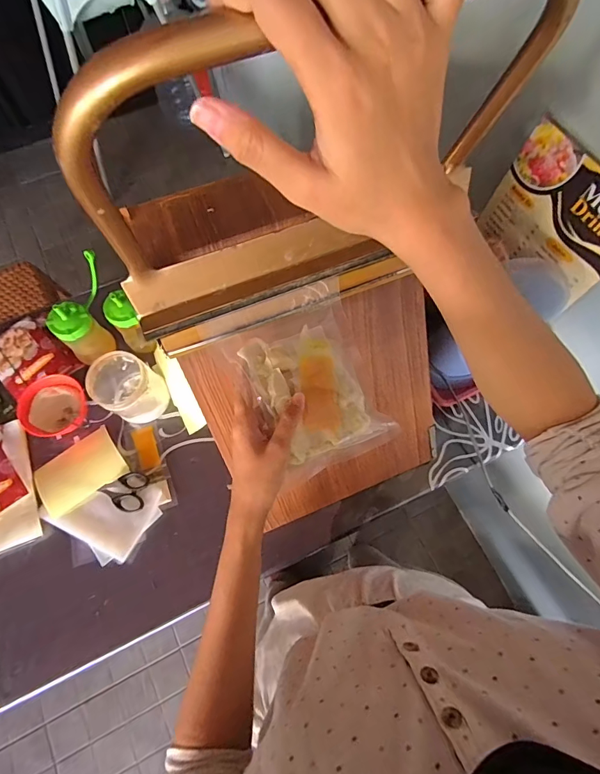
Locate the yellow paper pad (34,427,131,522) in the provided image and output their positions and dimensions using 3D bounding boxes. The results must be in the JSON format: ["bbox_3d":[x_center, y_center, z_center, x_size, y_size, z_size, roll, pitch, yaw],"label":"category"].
[{"bbox_3d":[-0.354,0.135,0.657,0.129,0.014,0.095,-34,73,-13],"label":"yellow paper pad"}]

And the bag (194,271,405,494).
[{"bbox_3d":[0.002,-0.005,0.402,0.140,0.045,0.171,-21,70,-9],"label":"bag"}]

